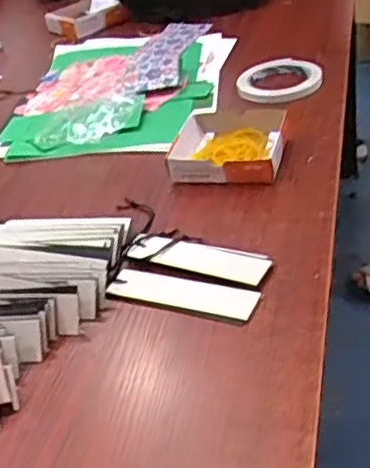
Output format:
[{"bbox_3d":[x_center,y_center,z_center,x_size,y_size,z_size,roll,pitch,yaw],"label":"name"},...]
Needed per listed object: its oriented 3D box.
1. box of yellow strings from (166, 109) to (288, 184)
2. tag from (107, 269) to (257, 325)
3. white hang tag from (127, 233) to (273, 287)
[{"bbox_3d":[0.047,-0.096,0.727,0.121,0.029,0.128,-2,35,13],"label":"box of yellow strings"},{"bbox_3d":[-0.003,0.049,0.554,0.126,0.011,0.035,8,38,25],"label":"tag"},{"bbox_3d":[0.011,0.020,0.584,0.128,0.009,0.042,14,41,32],"label":"white hang tag"}]

